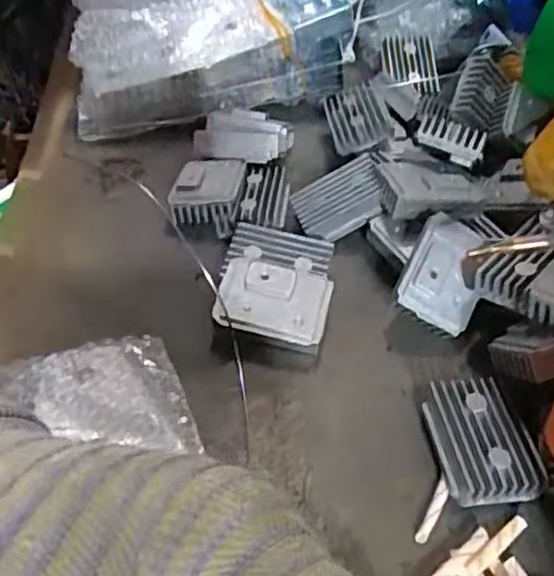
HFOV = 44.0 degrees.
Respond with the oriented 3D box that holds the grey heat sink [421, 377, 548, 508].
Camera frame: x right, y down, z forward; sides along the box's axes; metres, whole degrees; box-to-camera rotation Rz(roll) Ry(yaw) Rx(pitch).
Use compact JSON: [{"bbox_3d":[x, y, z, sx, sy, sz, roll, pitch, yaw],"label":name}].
[{"bbox_3d":[0.074,0.055,0.250,0.031,0.013,0.044,-6,45,-7],"label":"grey heat sink"}]

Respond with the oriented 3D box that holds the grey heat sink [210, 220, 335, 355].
[{"bbox_3d":[0.000,-0.002,0.293,0.045,0.016,0.056,7,45,6],"label":"grey heat sink"}]

